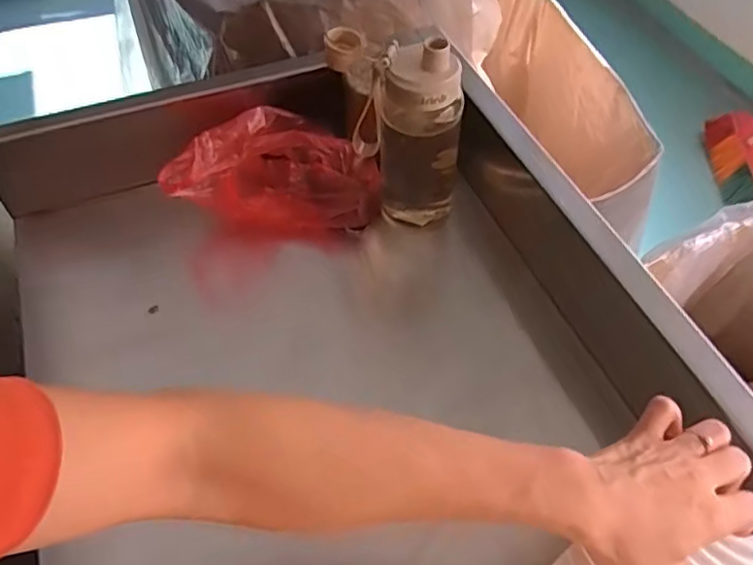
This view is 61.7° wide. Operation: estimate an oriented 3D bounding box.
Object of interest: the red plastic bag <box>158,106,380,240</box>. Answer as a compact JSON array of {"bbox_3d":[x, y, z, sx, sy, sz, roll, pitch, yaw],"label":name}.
[{"bbox_3d":[-0.110,-0.117,0.671,0.218,0.111,0.101,-8,52,-6],"label":"red plastic bag"}]

